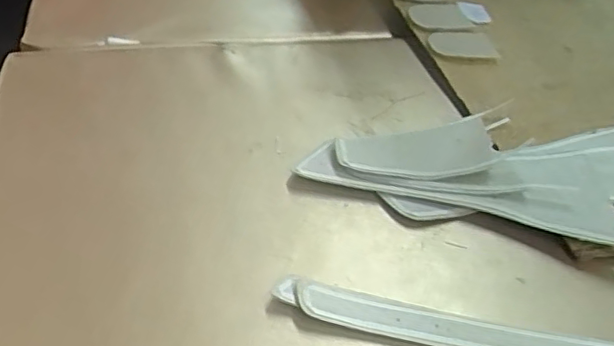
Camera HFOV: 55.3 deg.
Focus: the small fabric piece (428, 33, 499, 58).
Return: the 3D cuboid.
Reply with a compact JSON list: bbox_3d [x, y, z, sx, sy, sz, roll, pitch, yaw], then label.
[{"bbox_3d":[0.111,-0.091,0.418,0.045,0.004,0.029,-4,50,-6],"label":"small fabric piece"}]

